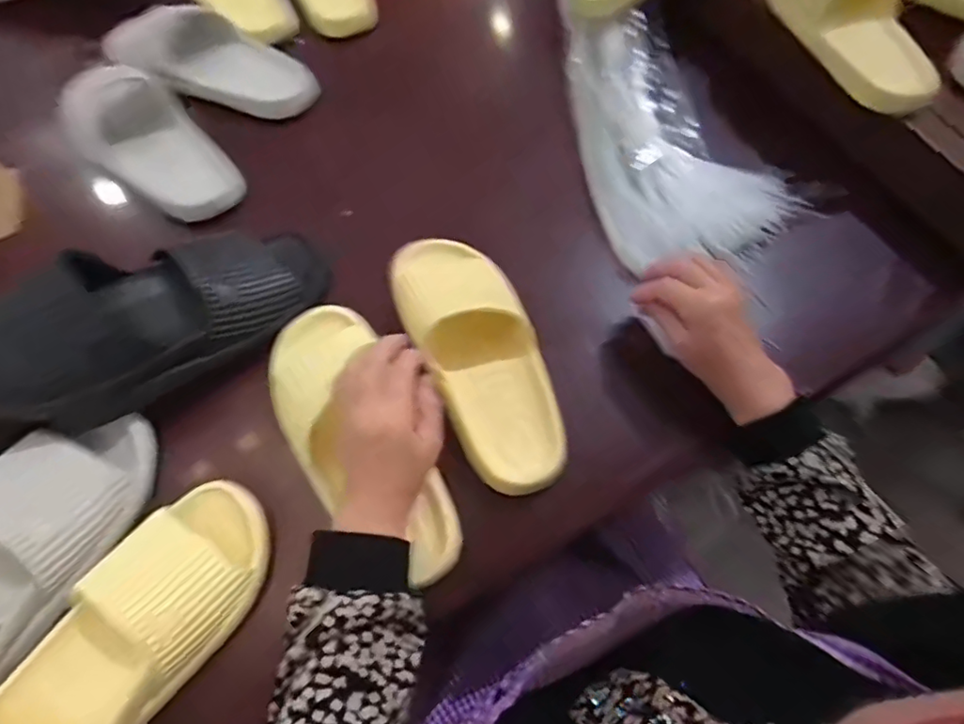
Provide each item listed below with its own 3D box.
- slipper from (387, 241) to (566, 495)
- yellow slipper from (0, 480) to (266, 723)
[{"bbox_3d":[0.002,-0.009,0.517,0.106,0.054,0.259,-24,68,-9],"label":"slipper"},{"bbox_3d":[-0.276,0.227,0.386,0.101,0.076,0.314,30,70,14],"label":"yellow slipper"}]

